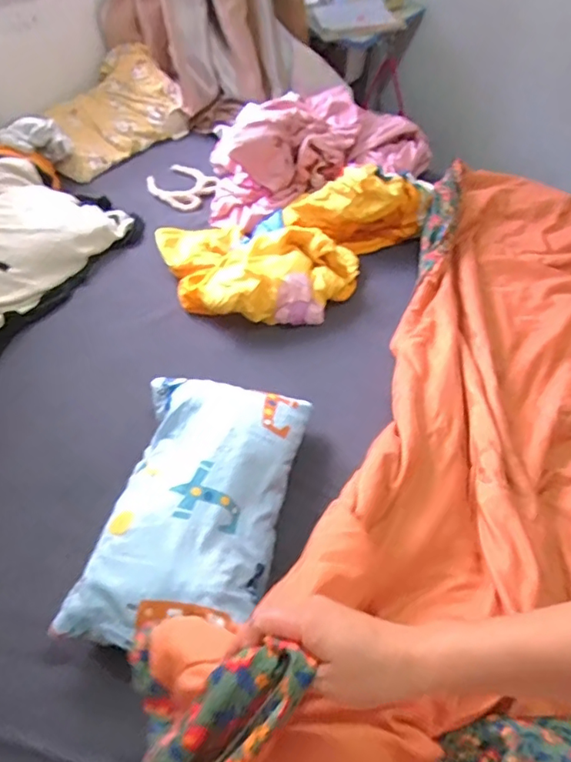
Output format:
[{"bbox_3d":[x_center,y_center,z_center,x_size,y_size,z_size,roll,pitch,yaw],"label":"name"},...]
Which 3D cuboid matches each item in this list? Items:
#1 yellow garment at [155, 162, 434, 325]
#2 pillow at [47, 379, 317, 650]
[{"bbox_3d":[0.034,-0.305,1.147,0.581,0.118,0.366,-8,52,-9],"label":"yellow garment"},{"bbox_3d":[-0.121,0.170,0.773,0.248,0.097,0.403,10,51,6],"label":"pillow"}]

